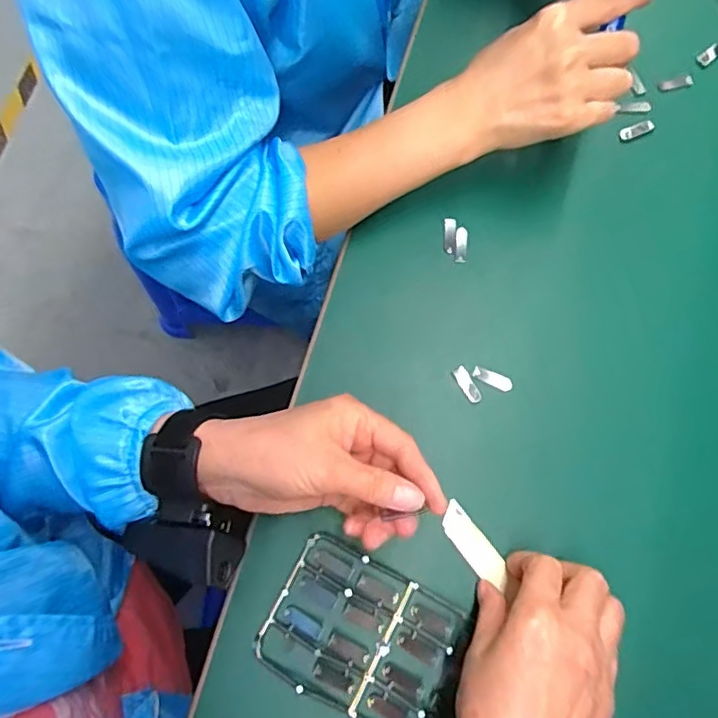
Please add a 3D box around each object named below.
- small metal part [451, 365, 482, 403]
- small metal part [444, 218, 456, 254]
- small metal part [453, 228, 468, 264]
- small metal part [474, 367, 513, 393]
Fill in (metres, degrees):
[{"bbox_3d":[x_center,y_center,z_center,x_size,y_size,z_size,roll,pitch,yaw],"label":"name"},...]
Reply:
[{"bbox_3d":[0.078,0.019,0.429,0.010,0.004,0.028,-25,77,-6],"label":"small metal part"},{"bbox_3d":[0.068,-0.093,0.450,0.008,0.004,0.027,2,91,0],"label":"small metal part"},{"bbox_3d":[0.076,-0.086,0.451,0.010,0.004,0.027,6,88,2],"label":"small metal part"},{"bbox_3d":[0.096,0.014,0.429,0.028,0.005,0.011,25,77,6],"label":"small metal part"}]

